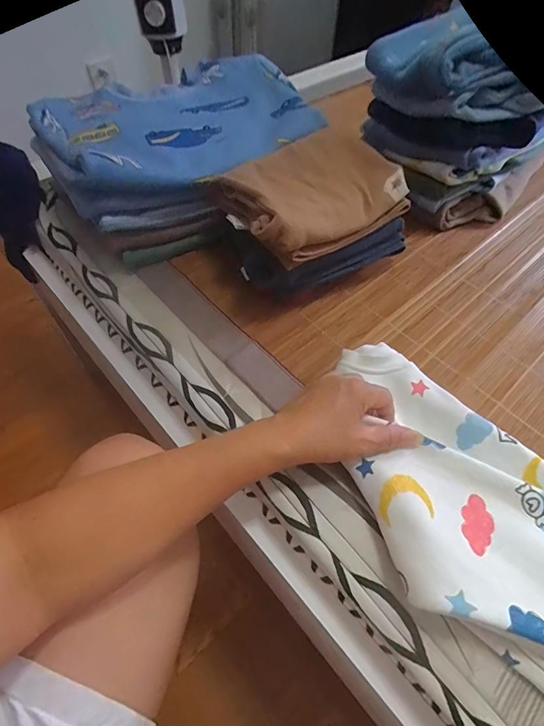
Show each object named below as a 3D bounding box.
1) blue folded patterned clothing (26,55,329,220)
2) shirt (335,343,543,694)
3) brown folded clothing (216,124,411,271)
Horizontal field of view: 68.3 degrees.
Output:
[{"bbox_3d":[-0.122,-0.319,0.549,0.354,0.064,0.210,-33,62,-21],"label":"blue folded patterned clothing"},{"bbox_3d":[0.196,0.135,0.337,0.189,0.034,0.390,-37,63,-23],"label":"shirt"},{"bbox_3d":[0.041,-0.211,0.488,0.217,0.059,0.162,-32,61,-21],"label":"brown folded clothing"}]

